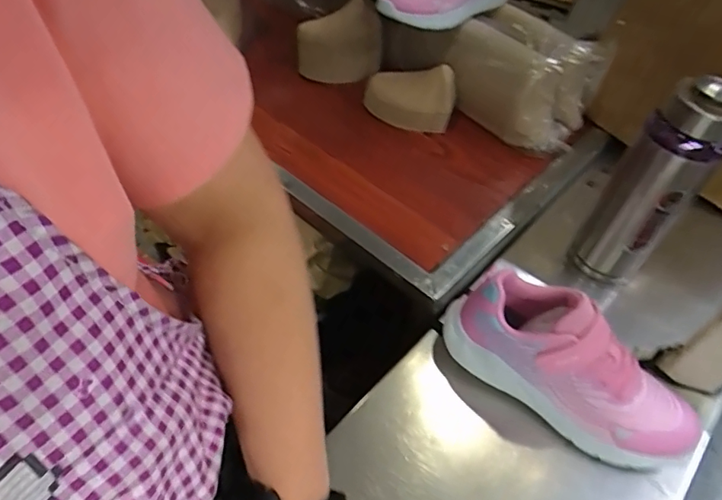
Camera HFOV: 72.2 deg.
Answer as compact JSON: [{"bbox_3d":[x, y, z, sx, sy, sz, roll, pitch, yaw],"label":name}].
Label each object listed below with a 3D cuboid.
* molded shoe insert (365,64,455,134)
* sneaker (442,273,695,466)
[{"bbox_3d":[0.070,-0.230,0.724,0.139,0.074,0.059,26,51,17],"label":"molded shoe insert"},{"bbox_3d":[0.192,0.110,0.462,0.236,0.121,0.080,27,52,18],"label":"sneaker"}]

